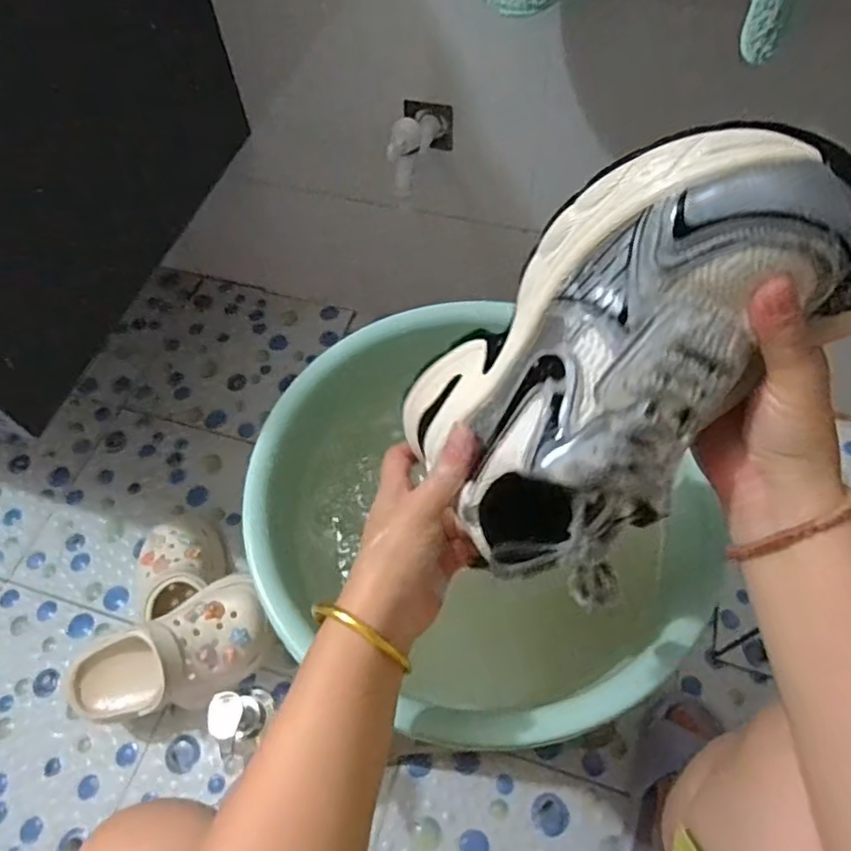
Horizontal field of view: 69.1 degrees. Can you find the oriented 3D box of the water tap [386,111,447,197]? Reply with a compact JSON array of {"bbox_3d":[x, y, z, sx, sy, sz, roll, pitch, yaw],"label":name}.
[{"bbox_3d":[-0.013,-0.315,0.701,0.028,0.074,0.134,17,47,12],"label":"water tap"}]

